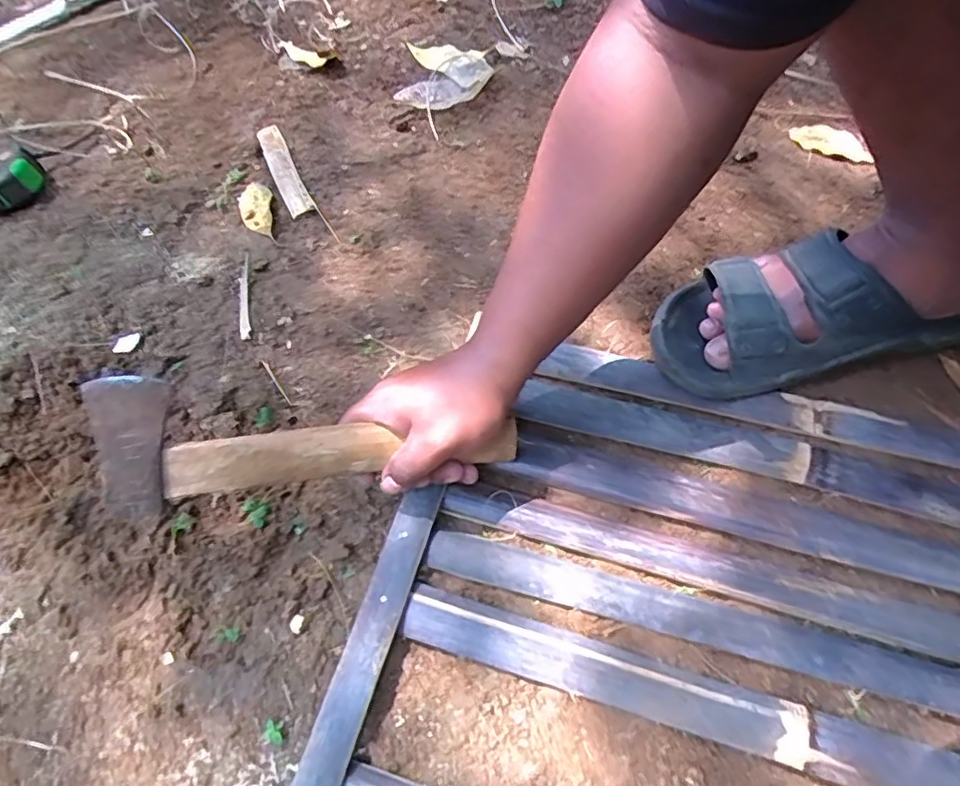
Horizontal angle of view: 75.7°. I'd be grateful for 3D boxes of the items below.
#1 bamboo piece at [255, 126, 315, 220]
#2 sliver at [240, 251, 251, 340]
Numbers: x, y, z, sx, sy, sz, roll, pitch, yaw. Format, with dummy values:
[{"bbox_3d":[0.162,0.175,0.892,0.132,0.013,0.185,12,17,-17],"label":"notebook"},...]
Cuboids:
[{"bbox_3d":[-0.212,-0.244,0.667,0.026,0.017,0.132,-24,62,-9],"label":"bamboo piece"},{"bbox_3d":[-0.224,-0.096,0.588,0.009,0.006,0.098,-9,60,-1],"label":"sliver"}]

